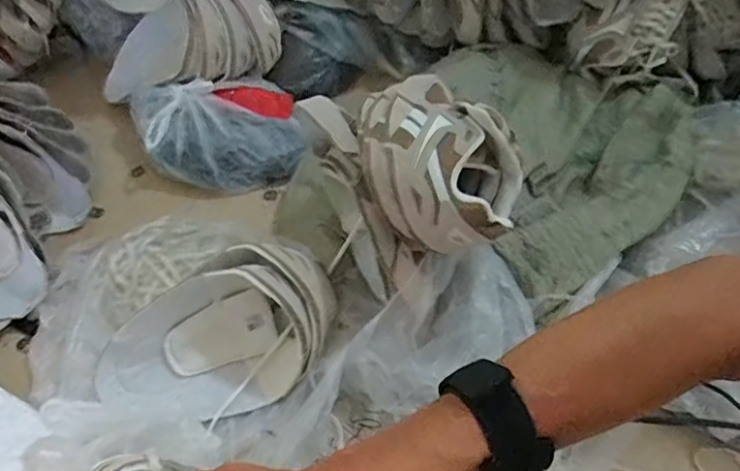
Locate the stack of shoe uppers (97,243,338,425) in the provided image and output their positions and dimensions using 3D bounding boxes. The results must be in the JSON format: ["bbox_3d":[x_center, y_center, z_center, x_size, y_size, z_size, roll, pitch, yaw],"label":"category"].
[{"bbox_3d":[-0.168,0.130,0.705,0.279,0.079,0.186,-43,105,-12],"label":"stack of shoe uppers"}]

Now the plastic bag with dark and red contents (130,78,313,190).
[{"bbox_3d":[-0.241,-0.169,0.957,0.269,0.096,0.174,-10,54,-12],"label":"plastic bag with dark and red contents"}]

